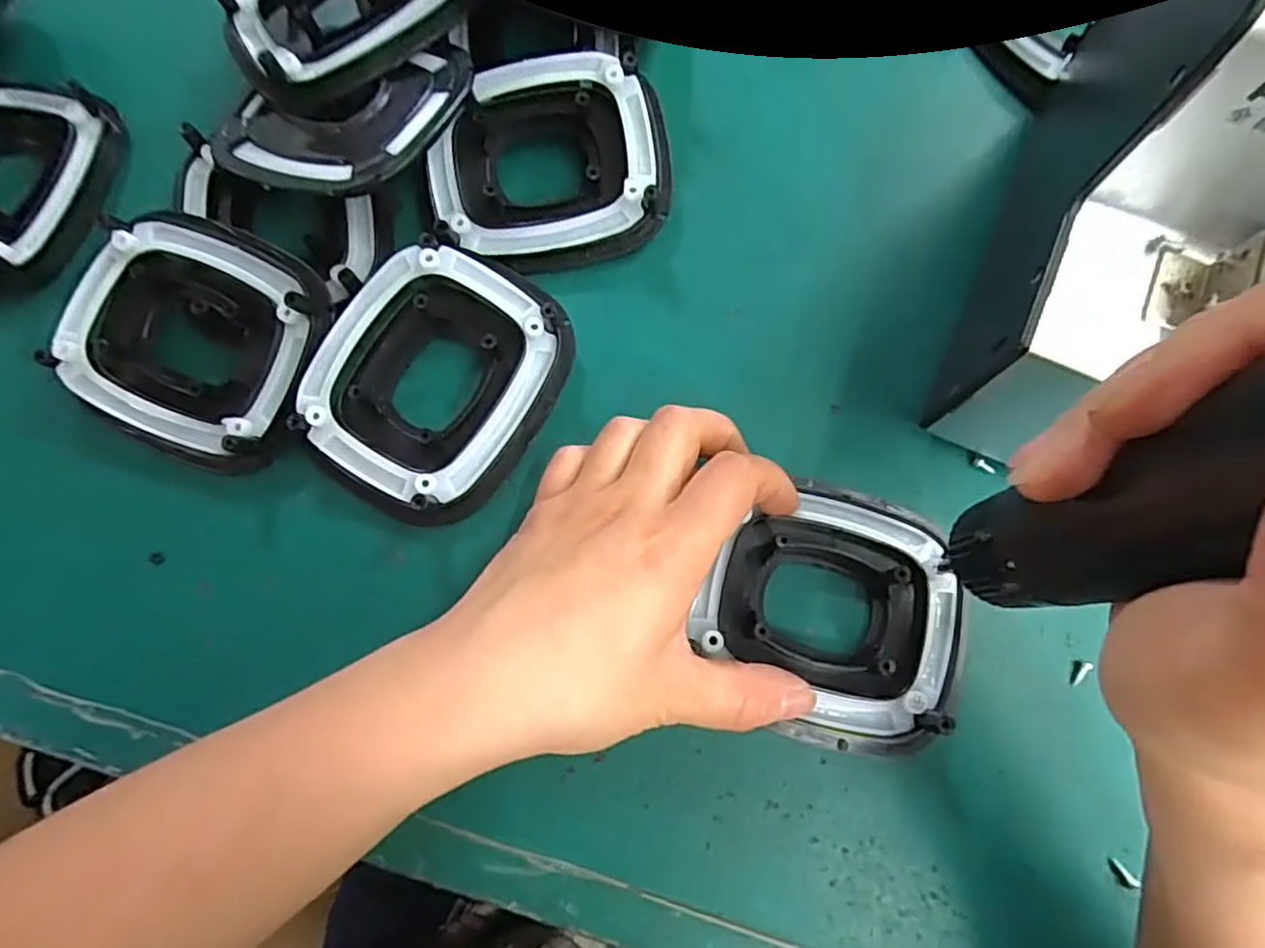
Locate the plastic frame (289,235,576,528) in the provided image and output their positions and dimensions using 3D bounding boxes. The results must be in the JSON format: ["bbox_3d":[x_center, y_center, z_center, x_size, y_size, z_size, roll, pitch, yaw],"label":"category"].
[{"bbox_3d":[-0.079,-0.038,0.266,0.086,0.021,0.107,32,78,8],"label":"plastic frame"}]

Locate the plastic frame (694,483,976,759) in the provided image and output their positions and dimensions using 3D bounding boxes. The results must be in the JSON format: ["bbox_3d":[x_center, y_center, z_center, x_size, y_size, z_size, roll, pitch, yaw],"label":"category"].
[{"bbox_3d":[0.076,0.052,0.247,0.096,0.017,0.093,13,76,3],"label":"plastic frame"}]

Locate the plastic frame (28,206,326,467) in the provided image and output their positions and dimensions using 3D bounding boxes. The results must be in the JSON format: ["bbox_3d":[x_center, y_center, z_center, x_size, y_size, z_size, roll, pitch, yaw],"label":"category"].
[{"bbox_3d":[-0.178,-0.057,0.268,0.102,0.023,0.090,24,77,6],"label":"plastic frame"}]

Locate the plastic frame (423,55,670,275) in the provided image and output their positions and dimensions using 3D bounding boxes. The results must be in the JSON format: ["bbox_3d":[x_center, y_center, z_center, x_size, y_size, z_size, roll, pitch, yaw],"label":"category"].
[{"bbox_3d":[-0.037,-0.133,0.287,0.104,0.030,0.080,-12,76,-3],"label":"plastic frame"}]

